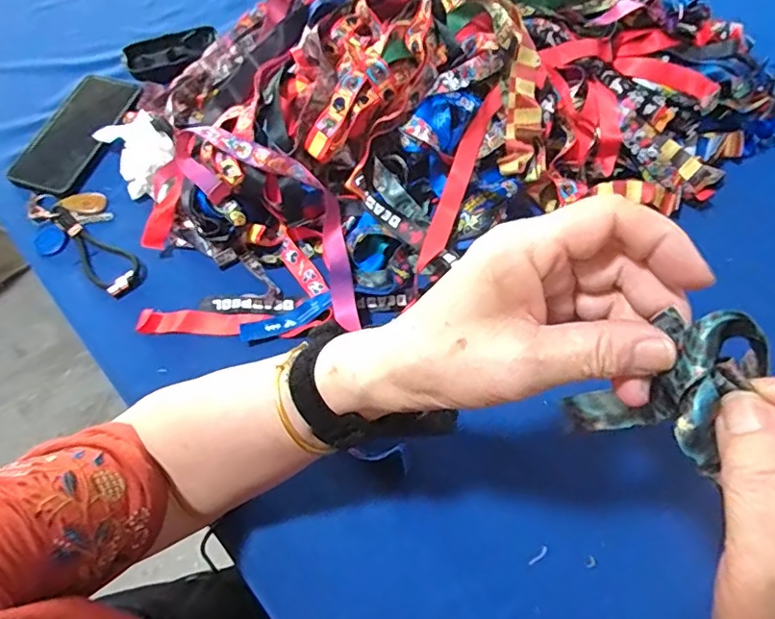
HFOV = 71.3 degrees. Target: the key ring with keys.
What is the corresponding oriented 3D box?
[{"bbox_3d":[-0.301,-0.064,0.530,0.077,0.011,0.147,-32,67,-13],"label":"key ring with keys"}]

